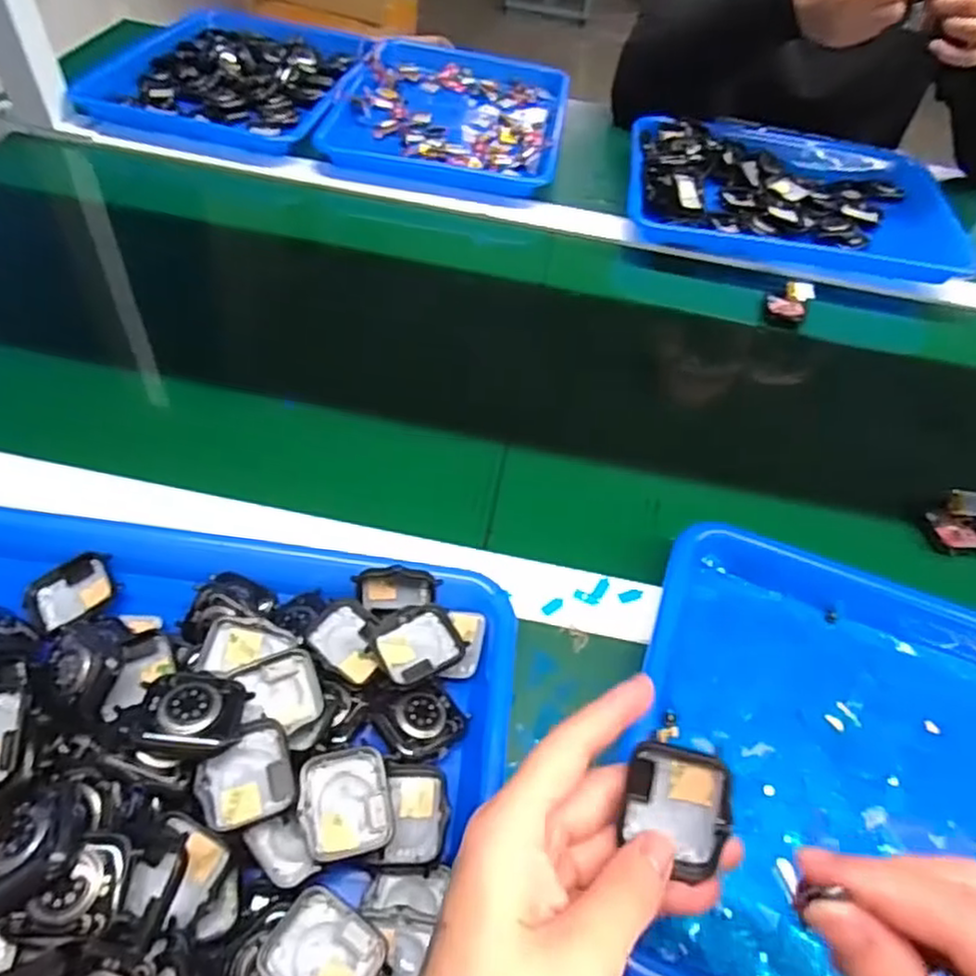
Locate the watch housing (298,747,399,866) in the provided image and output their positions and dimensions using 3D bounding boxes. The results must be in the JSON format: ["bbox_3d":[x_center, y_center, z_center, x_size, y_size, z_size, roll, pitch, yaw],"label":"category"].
[{"bbox_3d":[-0.062,0.137,0.303,0.038,0.009,0.043,-5,61,-20],"label":"watch housing"}]

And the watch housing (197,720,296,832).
[{"bbox_3d":[-0.105,0.123,0.299,0.037,0.016,0.039,-15,54,-17],"label":"watch housing"}]

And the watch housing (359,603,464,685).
[{"bbox_3d":[-0.039,0.080,0.363,0.043,0.006,0.040,-19,56,-20],"label":"watch housing"}]

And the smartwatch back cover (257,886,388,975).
[{"bbox_3d":[-0.065,0.185,0.272,0.043,0.009,0.036,28,54,16],"label":"smartwatch back cover"}]

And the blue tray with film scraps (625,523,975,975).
[{"bbox_3d":[0.237,0.164,0.354,0.329,0.038,0.265,19,52,10],"label":"blue tray with film scraps"}]

